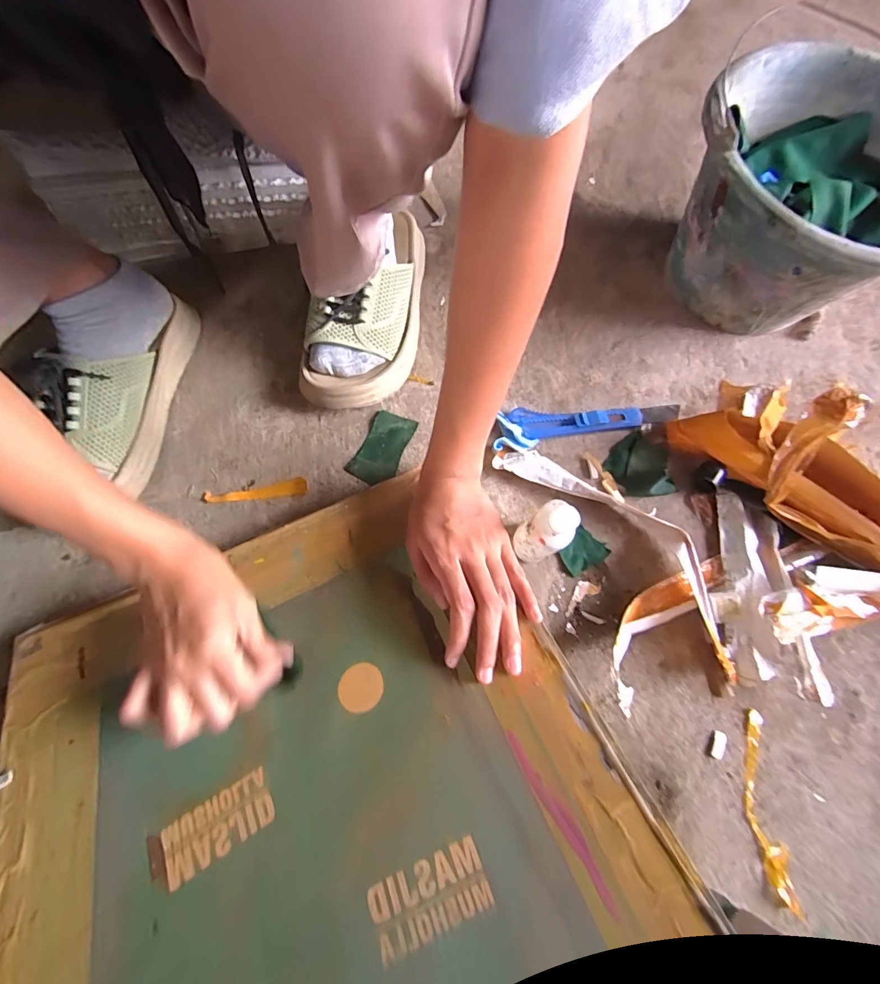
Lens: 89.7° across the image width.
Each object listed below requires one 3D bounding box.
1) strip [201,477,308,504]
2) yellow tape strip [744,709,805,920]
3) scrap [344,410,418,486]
[{"bbox_3d":[-0.174,-0.001,0.415,0.095,0.008,0.016,-7,73,-4],"label":"strip"},{"bbox_3d":[0.258,0.250,0.353,0.025,0.007,0.135,2,72,-1],"label":"yellow tape strip"},{"bbox_3d":[-0.057,-0.043,0.431,0.043,0.004,0.074,25,73,6],"label":"scrap"}]

